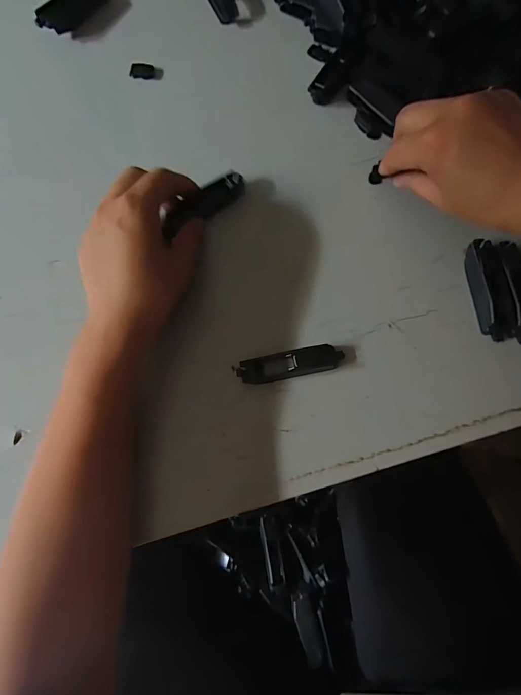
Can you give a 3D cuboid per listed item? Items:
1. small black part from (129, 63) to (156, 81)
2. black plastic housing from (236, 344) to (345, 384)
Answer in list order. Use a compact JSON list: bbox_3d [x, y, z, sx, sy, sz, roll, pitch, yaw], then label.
[{"bbox_3d":[-0.103,-0.241,0.344,0.022,0.006,0.013,13,77,3],"label":"small black part"},{"bbox_3d":[0.022,0.012,0.279,0.074,0.008,0.018,-11,77,-2],"label":"black plastic housing"}]

